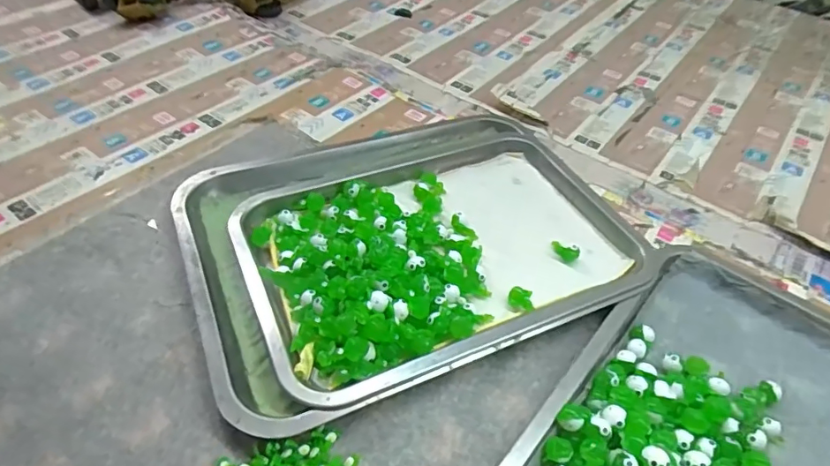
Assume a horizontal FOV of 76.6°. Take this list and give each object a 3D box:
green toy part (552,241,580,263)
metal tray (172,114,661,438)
[{"bbox_3d":[0.126,0.014,0.445,0.012,0.013,0.025,-30,40,-30],"label":"green toy part"},{"bbox_3d":[-0.003,-0.013,0.451,0.364,0.032,0.280,-16,49,-20],"label":"metal tray"}]

